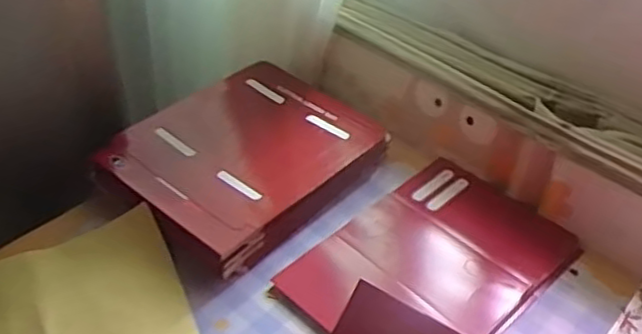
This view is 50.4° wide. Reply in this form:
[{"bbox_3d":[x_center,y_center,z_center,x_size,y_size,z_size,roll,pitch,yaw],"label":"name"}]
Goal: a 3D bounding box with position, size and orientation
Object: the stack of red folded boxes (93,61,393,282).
[{"bbox_3d":[-0.077,-0.018,0.743,0.219,0.048,0.280,34,49,30],"label":"stack of red folded boxes"}]

